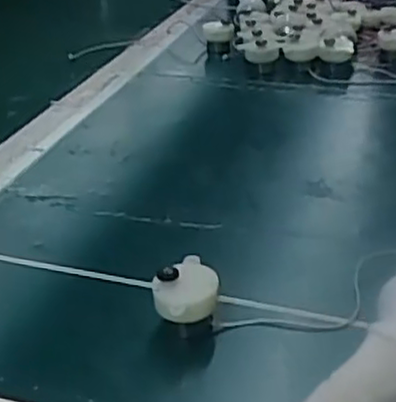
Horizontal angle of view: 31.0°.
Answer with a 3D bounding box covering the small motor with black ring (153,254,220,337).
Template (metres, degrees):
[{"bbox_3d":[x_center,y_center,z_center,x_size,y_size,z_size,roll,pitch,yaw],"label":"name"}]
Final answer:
[{"bbox_3d":[-0.006,0.048,0.351,0.031,0.032,0.037,-1,30,-1],"label":"small motor with black ring"}]

